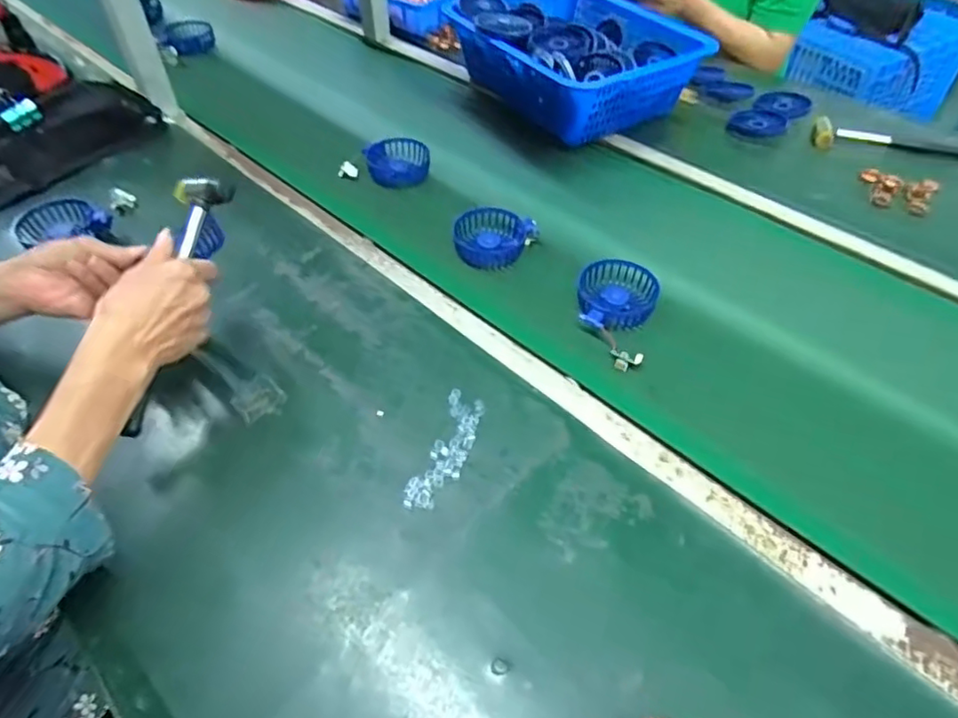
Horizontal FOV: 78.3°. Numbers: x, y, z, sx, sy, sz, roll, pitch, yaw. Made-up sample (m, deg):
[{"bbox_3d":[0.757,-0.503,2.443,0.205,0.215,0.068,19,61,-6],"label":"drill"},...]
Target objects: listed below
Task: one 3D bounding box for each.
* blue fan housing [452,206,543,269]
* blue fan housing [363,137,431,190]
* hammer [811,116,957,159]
[{"bbox_3d":[0.018,-0.148,0.724,0.096,0.029,0.081,13,51,9],"label":"blue fan housing"},{"bbox_3d":[-0.111,-0.276,0.830,0.086,0.024,0.089,1,50,-1],"label":"blue fan housing"},{"bbox_3d":[0.636,-0.333,0.895,0.247,0.021,0.054,7,50,4],"label":"hammer"}]

